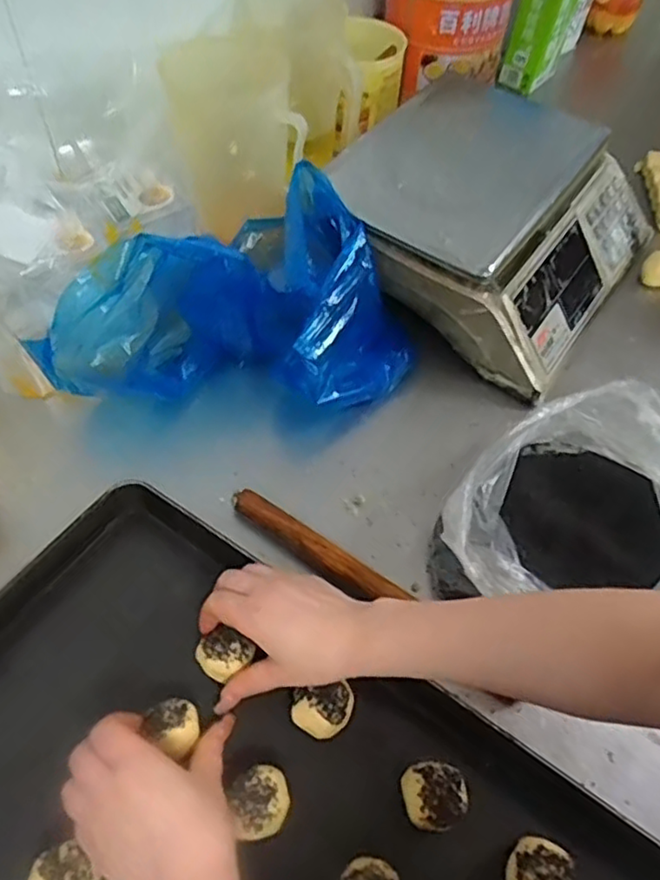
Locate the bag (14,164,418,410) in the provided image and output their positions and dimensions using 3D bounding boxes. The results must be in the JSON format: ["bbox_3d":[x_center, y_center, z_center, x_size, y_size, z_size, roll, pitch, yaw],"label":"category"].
[{"bbox_3d":[-0.094,-0.151,0.658,0.358,0.144,0.212,0,55,-4],"label":"bag"}]

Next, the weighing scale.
[{"bbox_3d":[0.192,-0.266,0.760,0.314,0.120,0.339,32,59,17],"label":"weighing scale"}]

